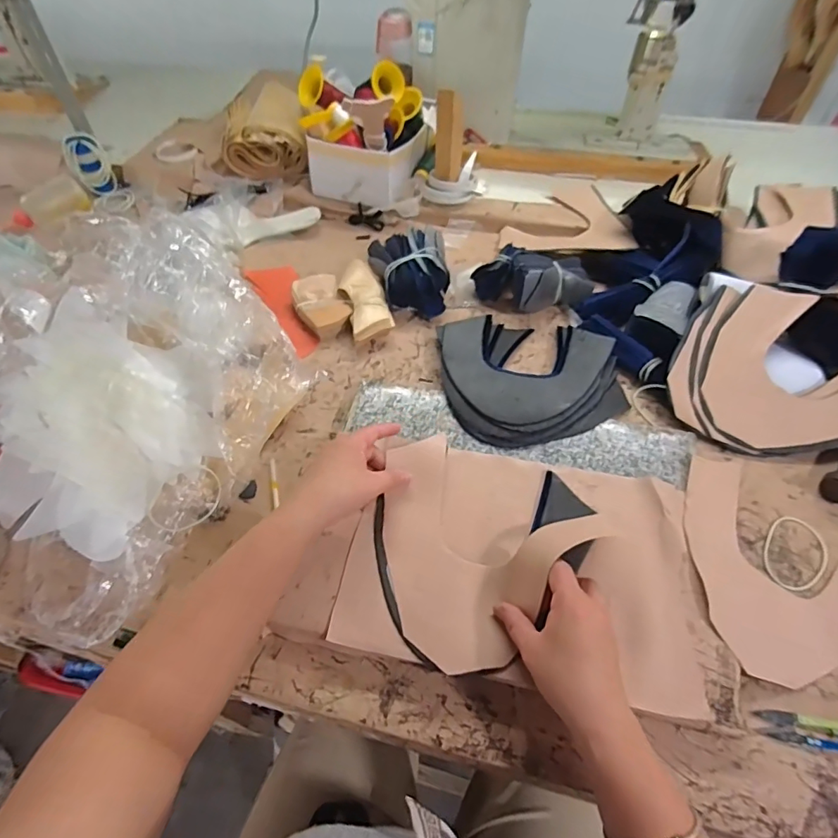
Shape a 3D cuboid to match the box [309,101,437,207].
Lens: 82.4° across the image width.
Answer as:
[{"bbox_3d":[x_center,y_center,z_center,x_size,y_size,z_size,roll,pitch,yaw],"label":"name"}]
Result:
[{"bbox_3d":[-0.085,-0.466,0.855,0.174,0.086,0.158,18,54,14],"label":"box"}]

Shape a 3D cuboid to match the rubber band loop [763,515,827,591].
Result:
[{"bbox_3d":[0.380,0.136,0.482,0.055,0.006,0.090,30,59,21],"label":"rubber band loop"}]

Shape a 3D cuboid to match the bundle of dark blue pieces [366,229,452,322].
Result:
[{"bbox_3d":[-0.008,-0.214,0.704,0.113,0.075,0.116,-11,54,-8],"label":"bundle of dark blue pieces"}]

